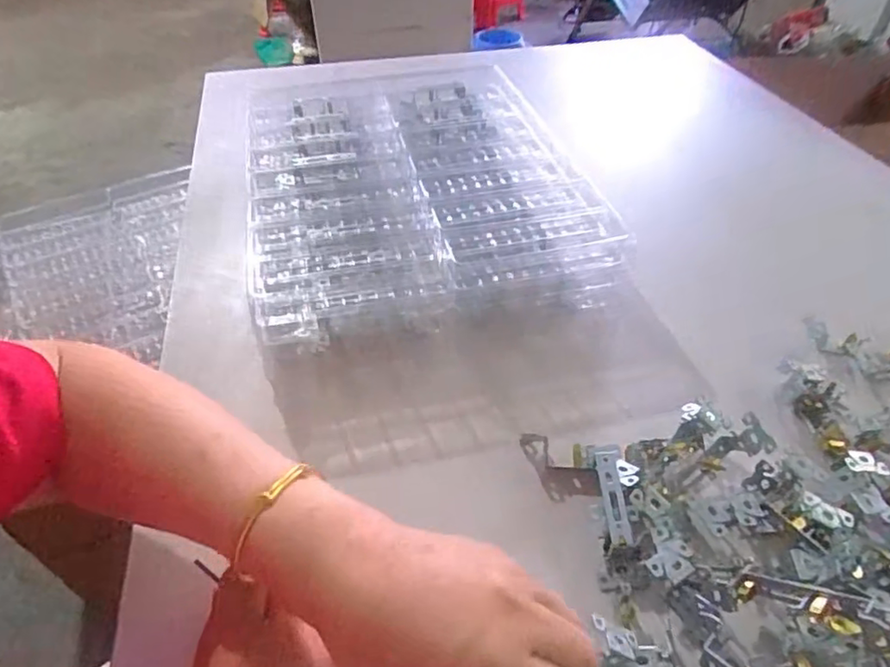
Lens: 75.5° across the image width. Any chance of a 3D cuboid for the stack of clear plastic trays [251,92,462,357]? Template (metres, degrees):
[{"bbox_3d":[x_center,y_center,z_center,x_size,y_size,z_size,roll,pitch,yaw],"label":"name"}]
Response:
[{"bbox_3d":[-0.117,-0.150,0.624,0.177,0.060,0.405,-10,49,-9],"label":"stack of clear plastic trays"}]

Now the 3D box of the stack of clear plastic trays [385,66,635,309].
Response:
[{"bbox_3d":[0.050,-0.175,0.663,0.172,0.075,0.399,-9,45,-8],"label":"stack of clear plastic trays"}]

